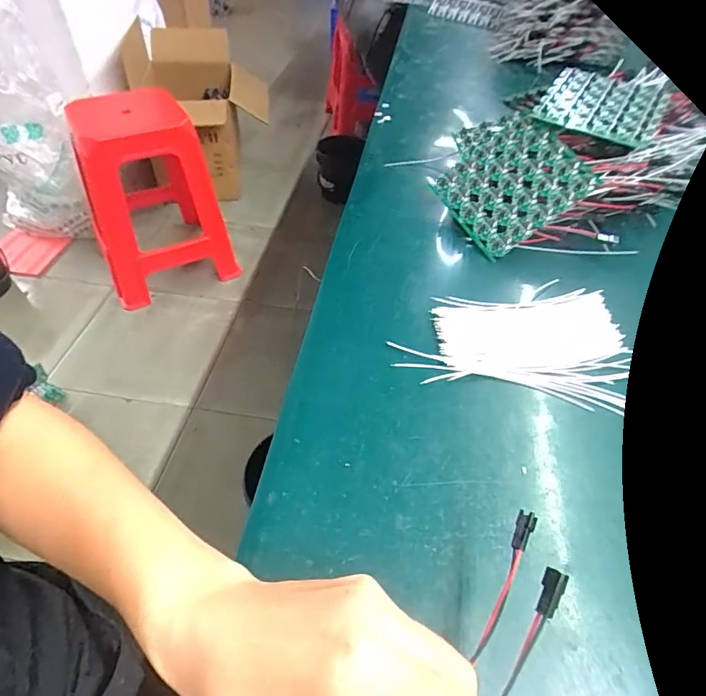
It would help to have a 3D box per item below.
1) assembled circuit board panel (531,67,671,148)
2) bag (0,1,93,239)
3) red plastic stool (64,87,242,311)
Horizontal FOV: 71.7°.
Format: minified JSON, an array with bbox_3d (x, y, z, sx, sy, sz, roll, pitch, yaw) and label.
[{"bbox_3d":[0.244,-0.241,0.484,0.109,0.010,0.108,29,61,19],"label":"assembled circuit board panel"},{"bbox_3d":[-0.959,-0.598,1.381,0.310,0.568,0.247,-26,53,-24],"label":"bag"},{"bbox_3d":[-0.571,-0.416,1.387,0.330,0.475,0.330,-22,51,-21],"label":"red plastic stool"}]

